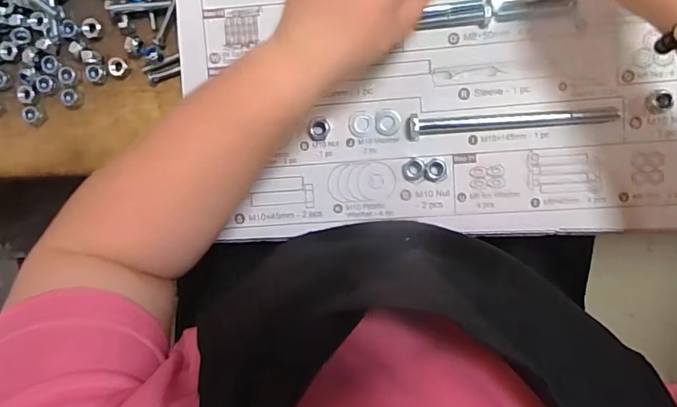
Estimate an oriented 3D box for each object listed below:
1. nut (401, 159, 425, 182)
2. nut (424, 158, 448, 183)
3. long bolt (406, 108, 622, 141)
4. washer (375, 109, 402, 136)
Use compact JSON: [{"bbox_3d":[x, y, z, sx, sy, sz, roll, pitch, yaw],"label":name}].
[{"bbox_3d":[0.057,-0.025,0.380,0.017,0.008,0.018,1,97,6],"label":"nut"},{"bbox_3d":[0.075,-0.025,0.378,0.019,0.008,0.018,2,97,6],"label":"nut"},{"bbox_3d":[0.129,-0.060,0.367,0.150,0.011,0.016,-2,97,6],"label":"long bolt"},{"bbox_3d":[0.039,-0.063,0.383,0.020,0.004,0.020,1,97,6],"label":"washer"}]

